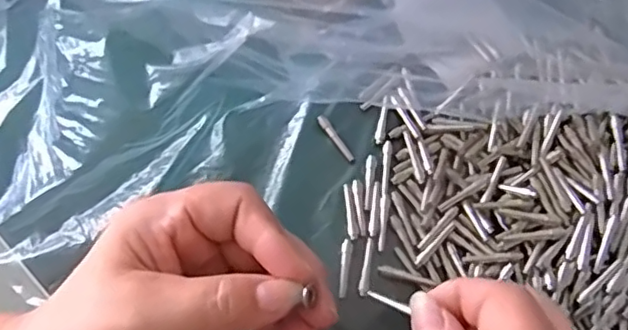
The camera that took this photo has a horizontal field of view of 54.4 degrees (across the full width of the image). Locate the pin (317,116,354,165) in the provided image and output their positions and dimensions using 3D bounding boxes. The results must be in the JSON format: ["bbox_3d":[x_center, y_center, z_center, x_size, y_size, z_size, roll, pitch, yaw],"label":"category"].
[{"bbox_3d":[0.012,-0.013,0.326,0.005,0.004,0.031,-33,78,-8],"label":"pin"}]

